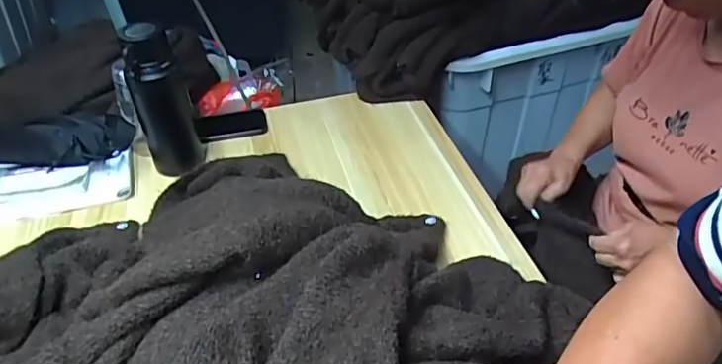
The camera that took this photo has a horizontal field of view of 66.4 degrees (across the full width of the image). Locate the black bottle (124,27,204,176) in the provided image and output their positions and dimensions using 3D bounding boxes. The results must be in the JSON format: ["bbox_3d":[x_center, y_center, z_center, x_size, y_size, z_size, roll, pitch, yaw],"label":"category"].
[{"bbox_3d":[-0.314,-0.124,0.876,0.083,0.245,0.085,-15,41,-15],"label":"black bottle"}]

